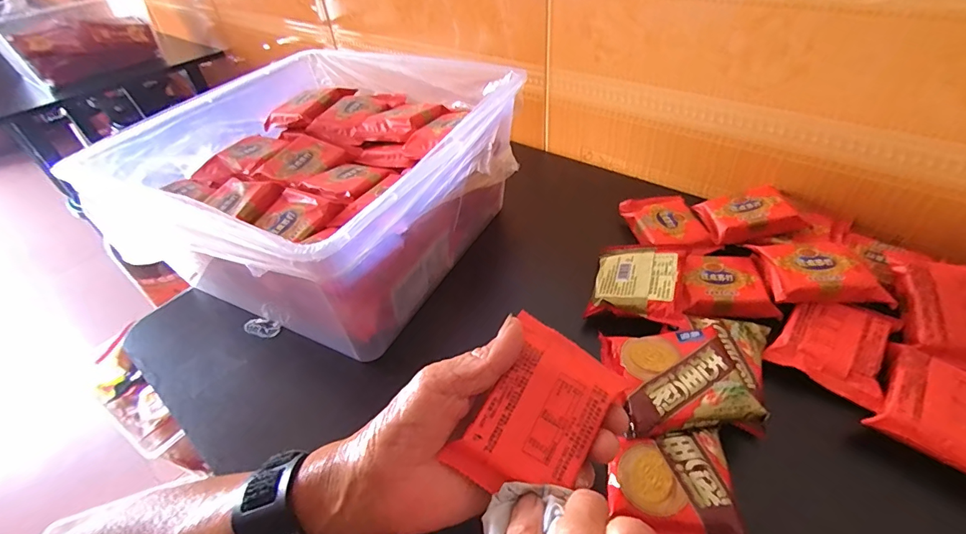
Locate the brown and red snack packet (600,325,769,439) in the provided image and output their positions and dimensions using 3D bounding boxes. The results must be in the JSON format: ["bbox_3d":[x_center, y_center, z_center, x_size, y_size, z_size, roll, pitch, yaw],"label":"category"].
[{"bbox_3d":[0.129,0.075,0.300,0.081,0.017,0.071,-6,43,1],"label":"brown and red snack packet"}]

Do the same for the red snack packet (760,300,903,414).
[{"bbox_3d":[0.261,0.053,0.327,0.066,0.020,0.080,28,53,32],"label":"red snack packet"}]

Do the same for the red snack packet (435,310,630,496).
[{"bbox_3d":[0.028,0.078,0.238,0.061,0.019,0.087,34,76,16],"label":"red snack packet"}]

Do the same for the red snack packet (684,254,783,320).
[{"bbox_3d":[0.202,0.015,0.377,0.070,0.017,0.061,-1,43,6],"label":"red snack packet"}]

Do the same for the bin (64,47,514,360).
[{"bbox_3d":[-0.156,-0.093,0.445,0.318,0.146,0.297,18,48,24],"label":"bin"}]

